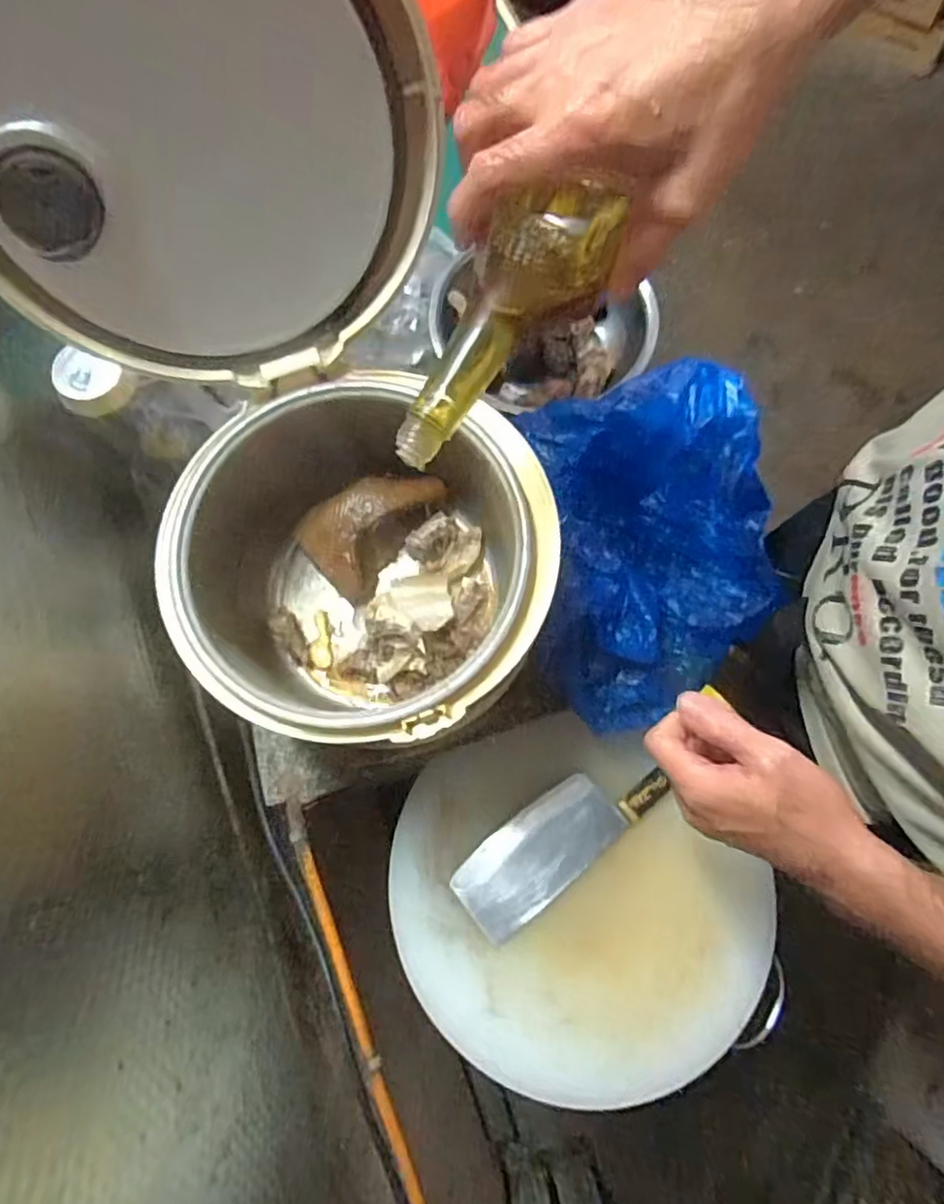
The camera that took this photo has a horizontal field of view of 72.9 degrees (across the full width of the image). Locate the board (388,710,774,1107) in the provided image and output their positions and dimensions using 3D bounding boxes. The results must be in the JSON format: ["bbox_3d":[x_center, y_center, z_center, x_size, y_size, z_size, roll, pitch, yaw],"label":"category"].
[{"bbox_3d":[0.090,0.290,0.631,0.320,0.026,0.347,0,67,0],"label":"board"}]

